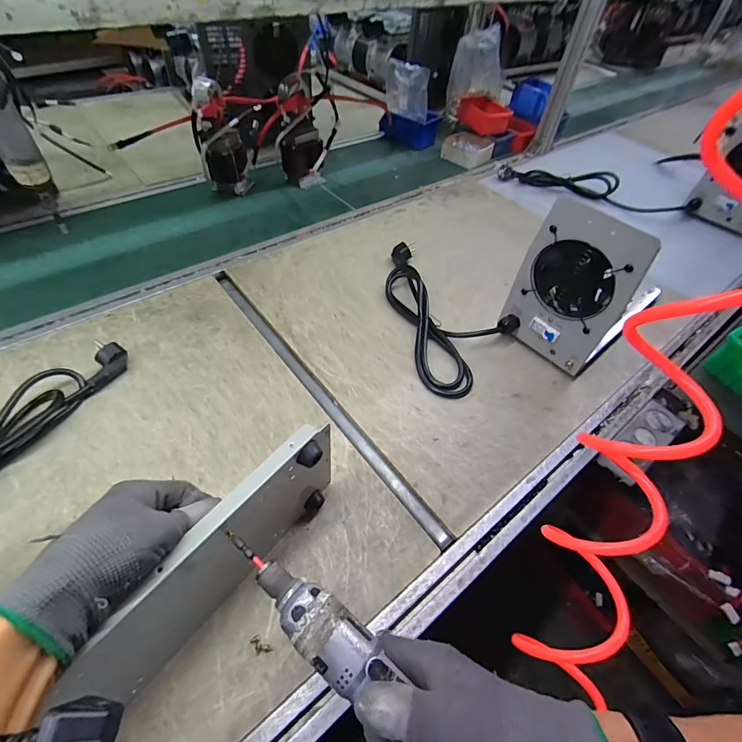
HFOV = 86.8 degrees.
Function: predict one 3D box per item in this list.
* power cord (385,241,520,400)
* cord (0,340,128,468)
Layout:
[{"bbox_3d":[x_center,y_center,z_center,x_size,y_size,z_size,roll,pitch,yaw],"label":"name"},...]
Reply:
[{"bbox_3d":[0.130,-0.112,0.676,0.178,0.041,0.350,-8,53,-11],"label":"power cord"},{"bbox_3d":[-0.448,0.074,0.485,0.084,0.037,0.321,20,53,11],"label":"cord"}]

